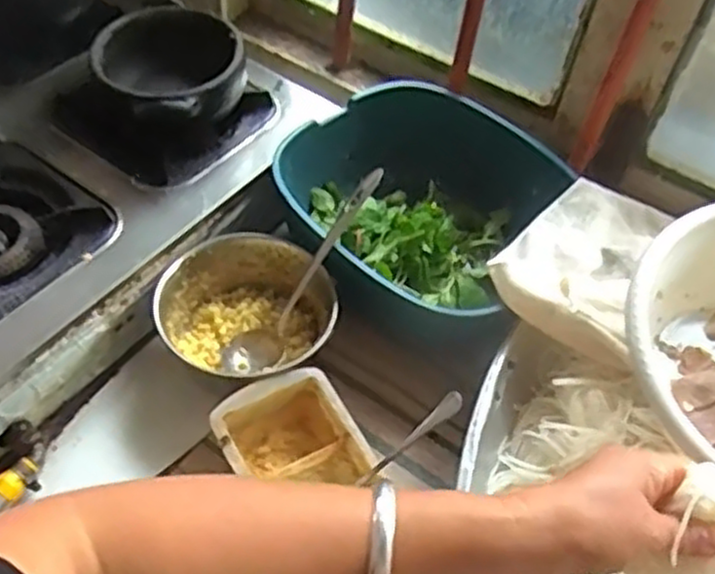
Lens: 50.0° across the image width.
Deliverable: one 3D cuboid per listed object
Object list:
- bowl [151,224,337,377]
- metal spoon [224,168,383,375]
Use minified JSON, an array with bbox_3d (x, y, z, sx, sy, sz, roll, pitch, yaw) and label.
[{"bbox_3d":[-0.097,0.018,0.715,0.149,0.071,0.146,3,51,-4],"label":"bowl"},{"bbox_3d":[-0.044,-0.009,0.681,0.052,0.223,0.056,41,17,24],"label":"metal spoon"}]

